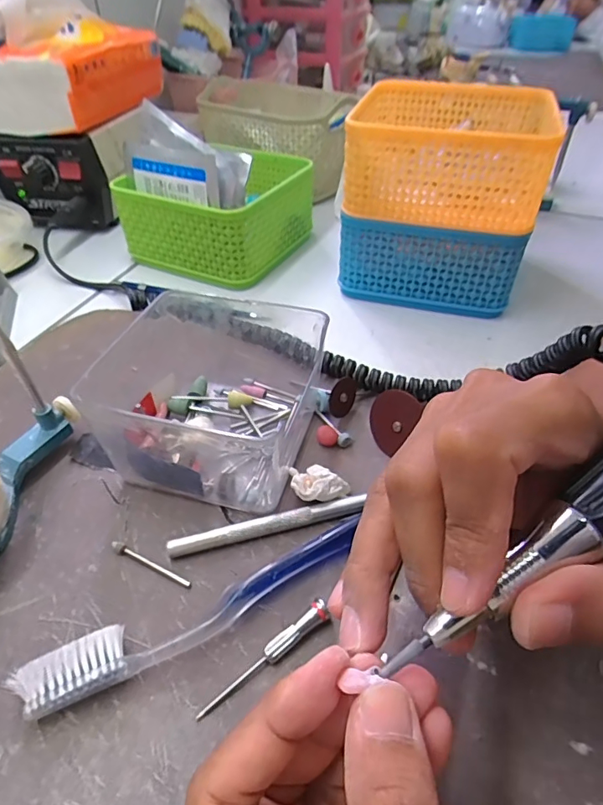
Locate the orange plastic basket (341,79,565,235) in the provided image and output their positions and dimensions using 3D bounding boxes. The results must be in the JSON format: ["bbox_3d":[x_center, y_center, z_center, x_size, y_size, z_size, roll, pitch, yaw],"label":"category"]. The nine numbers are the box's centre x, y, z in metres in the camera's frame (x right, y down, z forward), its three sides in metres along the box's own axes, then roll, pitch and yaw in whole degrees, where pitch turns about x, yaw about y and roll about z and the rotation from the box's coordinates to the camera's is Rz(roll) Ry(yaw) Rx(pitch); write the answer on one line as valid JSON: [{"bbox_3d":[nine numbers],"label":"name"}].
[{"bbox_3d":[0.104,-0.180,0.351,0.130,0.056,0.139,10,44,11],"label":"orange plastic basket"}]

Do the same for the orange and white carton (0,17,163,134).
[{"bbox_3d":[-0.214,-0.313,0.461,0.103,0.063,0.173,7,44,8],"label":"orange and white carton"}]

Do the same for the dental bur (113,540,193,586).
[{"bbox_3d":[-0.067,0.071,0.217,0.042,0.004,0.005,18,46,18],"label":"dental bur"}]

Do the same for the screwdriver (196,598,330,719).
[{"bbox_3d":[-0.013,0.097,0.185,0.059,0.008,0.007,-31,51,-28],"label":"screwdriver"}]

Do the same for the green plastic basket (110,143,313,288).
[{"bbox_3d":[-0.067,-0.169,0.429,0.134,0.062,0.134,20,47,20],"label":"green plastic basket"}]

